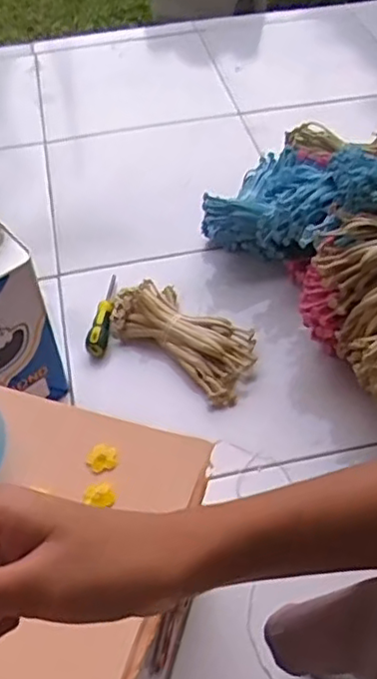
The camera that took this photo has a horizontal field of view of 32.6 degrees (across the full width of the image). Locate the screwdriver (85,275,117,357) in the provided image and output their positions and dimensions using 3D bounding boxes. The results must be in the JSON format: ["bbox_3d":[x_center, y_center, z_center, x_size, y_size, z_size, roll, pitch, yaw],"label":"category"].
[{"bbox_3d":[-0.121,-0.044,0.936,0.028,0.029,0.153,5,49,7],"label":"screwdriver"}]

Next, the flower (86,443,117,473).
[{"bbox_3d":[-0.069,0.093,0.513,0.023,0.005,0.023,-1,49,1],"label":"flower"}]

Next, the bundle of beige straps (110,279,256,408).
[{"bbox_3d":[-0.006,-0.009,0.896,0.222,0.051,0.108,31,57,26],"label":"bundle of beige straps"}]

